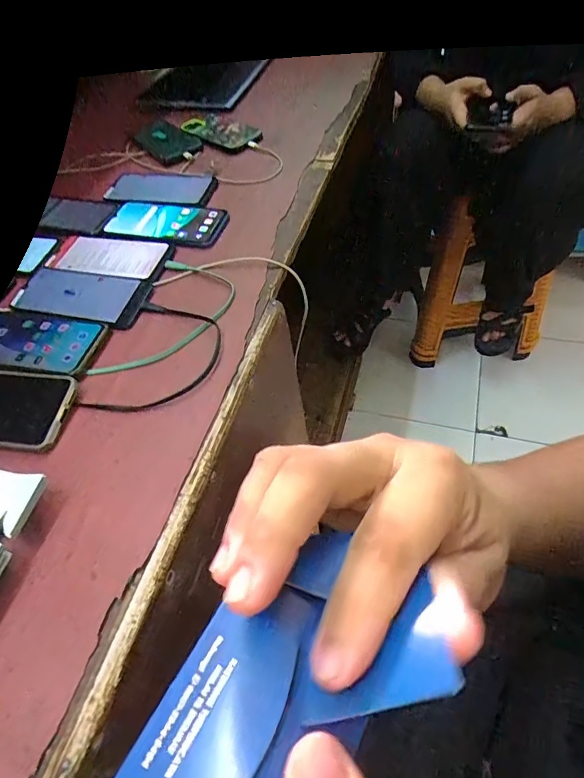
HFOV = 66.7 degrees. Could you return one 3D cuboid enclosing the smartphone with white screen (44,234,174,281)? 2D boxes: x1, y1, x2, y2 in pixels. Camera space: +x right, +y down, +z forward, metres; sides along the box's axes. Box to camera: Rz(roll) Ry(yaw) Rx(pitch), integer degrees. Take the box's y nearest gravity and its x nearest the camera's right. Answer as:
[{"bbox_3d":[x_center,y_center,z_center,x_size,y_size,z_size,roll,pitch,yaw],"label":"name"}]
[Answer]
[{"bbox_3d":[-0.242,-0.175,0.578,0.165,0.006,0.069,10,56,12],"label":"smartphone with white screen"}]

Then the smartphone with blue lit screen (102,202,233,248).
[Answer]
[{"bbox_3d":[-0.180,-0.234,0.620,0.169,0.011,0.081,11,56,13],"label":"smartphone with blue lit screen"}]

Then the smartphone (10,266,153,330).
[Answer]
[{"bbox_3d":[-0.257,-0.115,0.536,0.167,0.004,0.079,11,56,13],"label":"smartphone"}]

